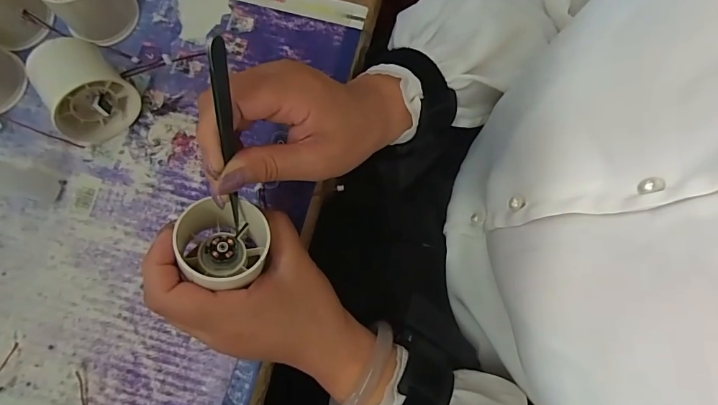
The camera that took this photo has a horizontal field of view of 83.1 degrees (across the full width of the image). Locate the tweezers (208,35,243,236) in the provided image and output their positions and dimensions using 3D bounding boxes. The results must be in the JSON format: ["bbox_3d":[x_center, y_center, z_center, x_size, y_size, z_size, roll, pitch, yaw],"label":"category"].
[{"bbox_3d":[-0.065,-0.023,0.209,0.009,0.131,0.009,6,53,-8],"label":"tweezers"}]

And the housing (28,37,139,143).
[{"bbox_3d":[-0.200,-0.081,0.294,0.058,0.051,0.054,-42,82,-8],"label":"housing"}]

